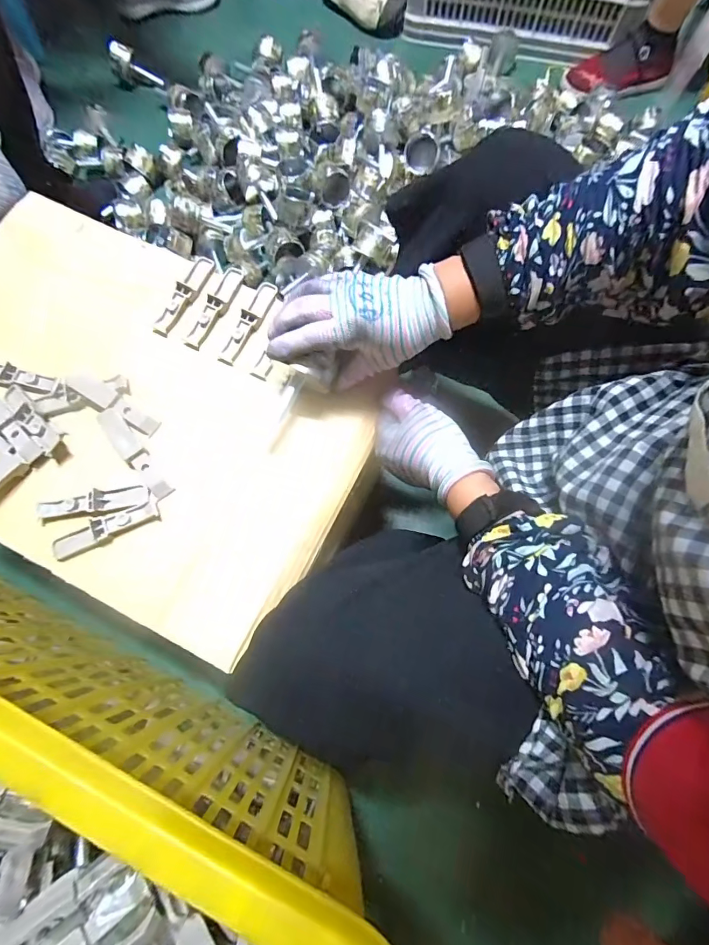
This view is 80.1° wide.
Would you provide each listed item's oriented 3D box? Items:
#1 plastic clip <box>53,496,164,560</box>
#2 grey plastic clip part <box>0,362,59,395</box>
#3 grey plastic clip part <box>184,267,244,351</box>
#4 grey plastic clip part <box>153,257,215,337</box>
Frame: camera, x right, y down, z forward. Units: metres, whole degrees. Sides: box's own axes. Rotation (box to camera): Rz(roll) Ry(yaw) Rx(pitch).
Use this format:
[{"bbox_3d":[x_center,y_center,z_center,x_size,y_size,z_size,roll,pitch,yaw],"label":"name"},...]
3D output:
[{"bbox_3d":[-0.227,0.052,0.385,0.095,0.008,0.022,-25,74,-7],"label":"plastic clip"},{"bbox_3d":[-0.346,-0.097,0.427,0.092,0.009,0.022,14,73,5],"label":"grey plastic clip part"},{"bbox_3d":[-0.147,-0.176,0.445,0.024,0.015,0.099,22,74,7],"label":"grey plastic clip part"},{"bbox_3d":[-0.184,-0.192,0.456,0.019,0.015,0.101,25,75,8],"label":"grey plastic clip part"}]

